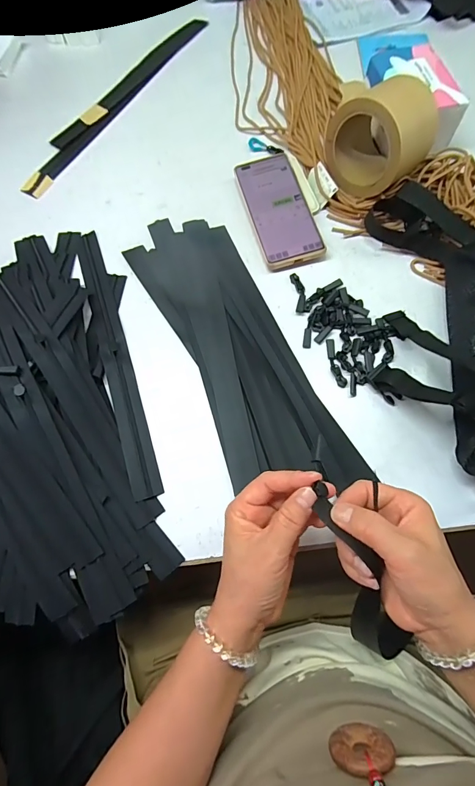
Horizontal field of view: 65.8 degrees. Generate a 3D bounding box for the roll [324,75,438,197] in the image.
[{"bbox_3d":[0.173,-0.308,0.450,0.109,0.107,0.087,38,76,13],"label":"roll"}]

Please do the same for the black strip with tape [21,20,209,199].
[{"bbox_3d":[-0.187,-0.461,0.574,0.045,0.007,0.429,30,74,12],"label":"black strip with tape"}]

